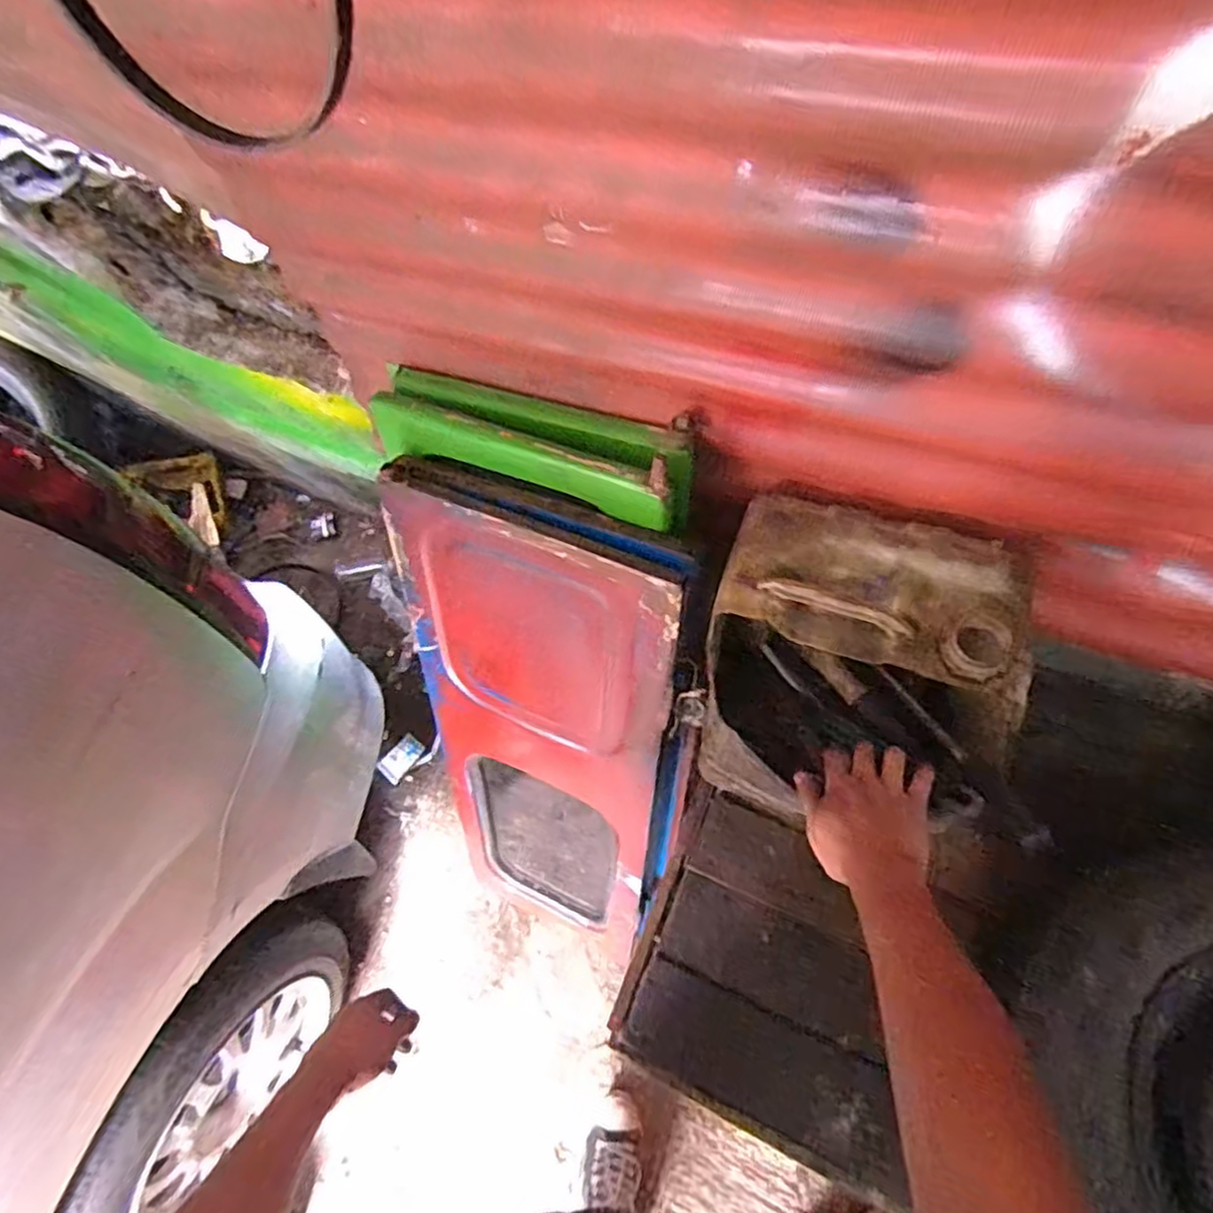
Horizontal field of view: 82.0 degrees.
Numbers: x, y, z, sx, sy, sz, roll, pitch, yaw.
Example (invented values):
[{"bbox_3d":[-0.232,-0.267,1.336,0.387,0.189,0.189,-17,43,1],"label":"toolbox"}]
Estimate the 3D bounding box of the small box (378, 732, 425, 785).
[{"bbox_3d":[-0.489,0.361,1.660,0.064,0.015,0.108,36,65,4],"label":"small box"}]

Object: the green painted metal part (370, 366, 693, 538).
[{"bbox_3d":[-0.080,-0.176,0.733,0.357,0.076,0.093,21,61,14],"label":"green painted metal part"}]

